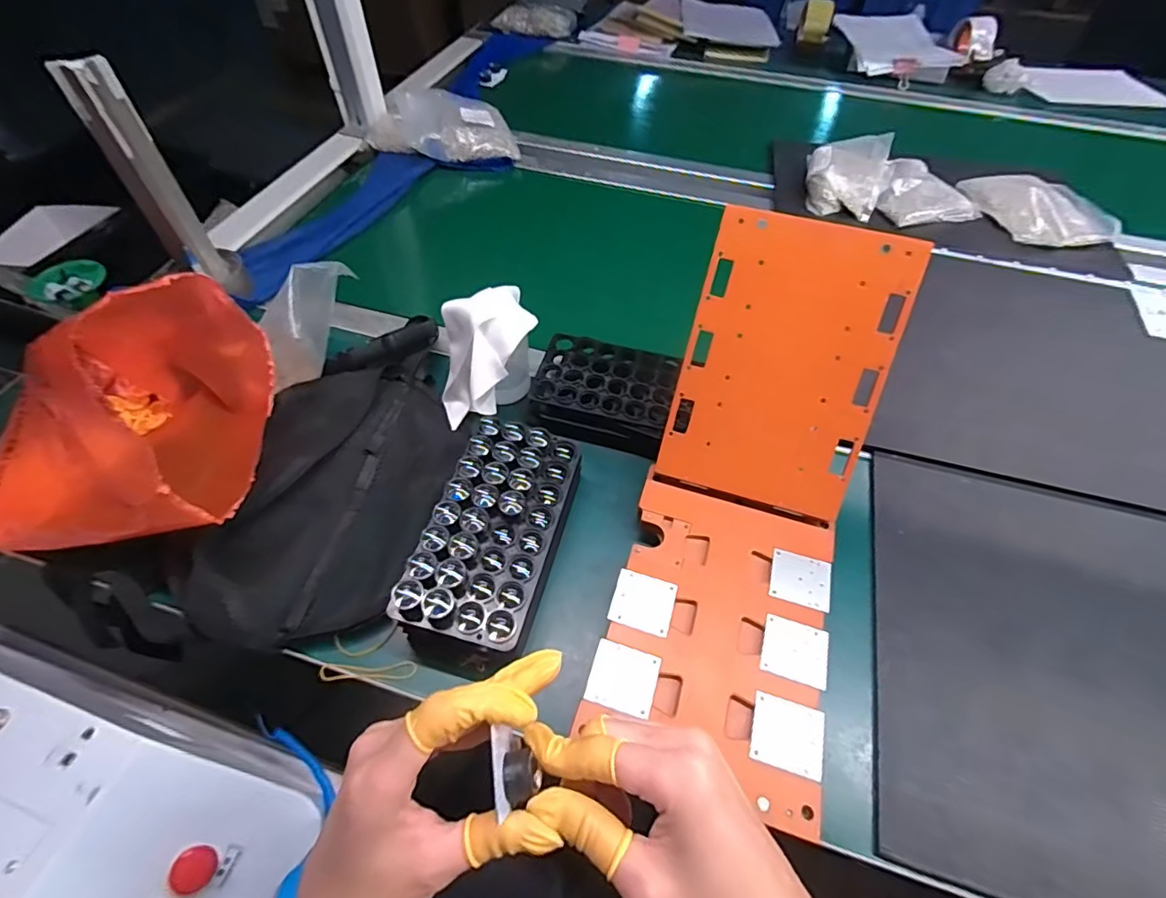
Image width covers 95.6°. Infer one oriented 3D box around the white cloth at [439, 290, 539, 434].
[{"bbox_3d":[-0.096,-0.095,0.536,0.110,0.104,0.085,-17,56,-13],"label":"white cloth"}]

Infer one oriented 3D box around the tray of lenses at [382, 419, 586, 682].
[{"bbox_3d":[-0.073,0.076,0.452,0.101,0.068,0.202,12,55,7],"label":"tray of lenses"}]

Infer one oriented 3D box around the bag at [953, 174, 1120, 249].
[{"bbox_3d":[0.671,-0.364,0.786,0.150,0.024,0.179,-9,55,-8],"label":"bag"}]

